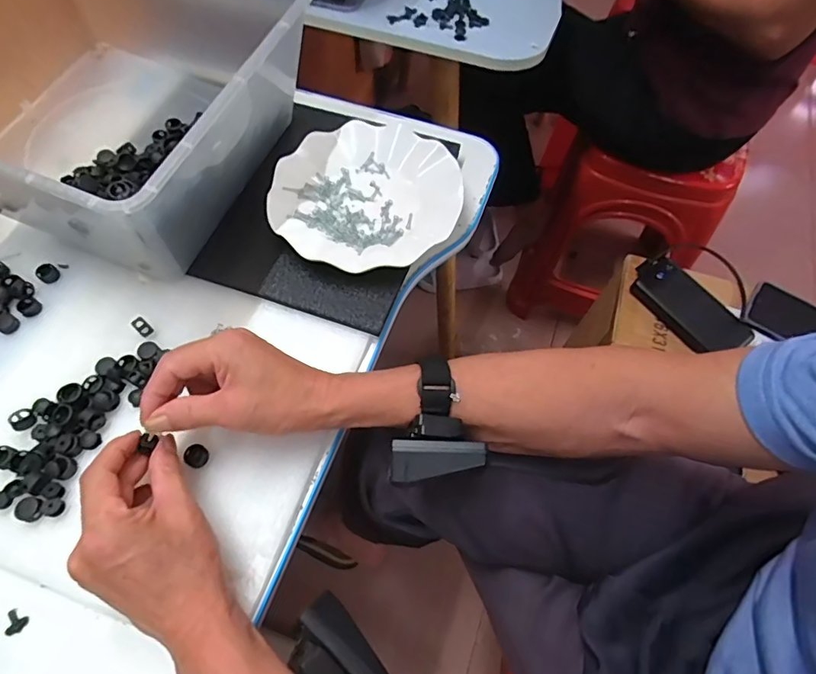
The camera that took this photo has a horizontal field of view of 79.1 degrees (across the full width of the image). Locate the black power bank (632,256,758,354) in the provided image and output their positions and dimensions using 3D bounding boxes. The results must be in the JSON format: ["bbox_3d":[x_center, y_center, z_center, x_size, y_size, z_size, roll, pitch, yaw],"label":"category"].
[{"bbox_3d":[0.383,-0.044,0.676,0.080,0.025,0.161,-39,70,-19],"label":"black power bank"}]

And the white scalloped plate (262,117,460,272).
[{"bbox_3d":[-0.042,-0.141,0.491,0.166,0.023,0.182,1,63,-1],"label":"white scalloped plate"}]

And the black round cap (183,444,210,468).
[{"bbox_3d":[-0.165,0.093,0.386,0.016,0.010,0.016,1,63,-1],"label":"black round cap"}]

